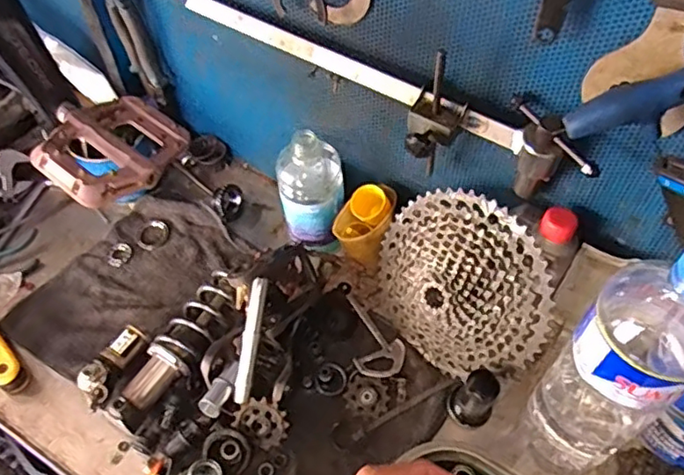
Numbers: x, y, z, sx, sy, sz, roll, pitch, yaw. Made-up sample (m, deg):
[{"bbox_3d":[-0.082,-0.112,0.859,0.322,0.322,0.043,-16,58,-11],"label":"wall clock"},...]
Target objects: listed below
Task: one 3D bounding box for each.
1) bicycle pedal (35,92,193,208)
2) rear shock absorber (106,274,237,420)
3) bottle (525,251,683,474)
[{"bbox_3d":[-0.194,-0.079,0.498,0.110,0.031,0.109,30,59,22],"label":"bicycle pedal"},{"bbox_3d":[-0.172,0.118,0.644,0.055,0.045,0.189,21,57,16],"label":"rear shock absorber"},{"bbox_3d":[0.227,0.113,0.488,0.084,0.314,0.095,-39,62,-23],"label":"bottle"}]

